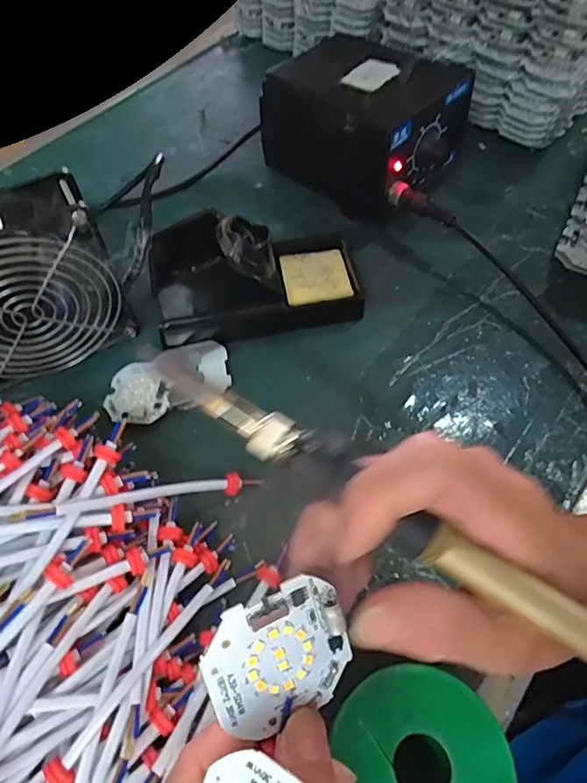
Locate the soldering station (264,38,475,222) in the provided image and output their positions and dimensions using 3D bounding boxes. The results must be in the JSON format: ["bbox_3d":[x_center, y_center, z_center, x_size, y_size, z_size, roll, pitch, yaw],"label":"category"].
[{"bbox_3d":[0.060,-0.230,0.446,0.142,0.093,0.114,39,66,21],"label":"soldering station"}]

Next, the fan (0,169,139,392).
[{"bbox_3d":[-0.174,-0.062,0.332,0.118,0.117,0.048,-24,62,-13],"label":"fan"}]

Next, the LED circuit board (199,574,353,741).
[{"bbox_3d":[-0.005,0.086,0.165,0.046,0.004,0.044,-18,102,-20],"label":"LED circuit board"}]

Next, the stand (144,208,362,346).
[{"bbox_3d":[-0.027,-0.091,0.372,0.148,0.076,0.076,-12,59,-6],"label":"stand"}]

